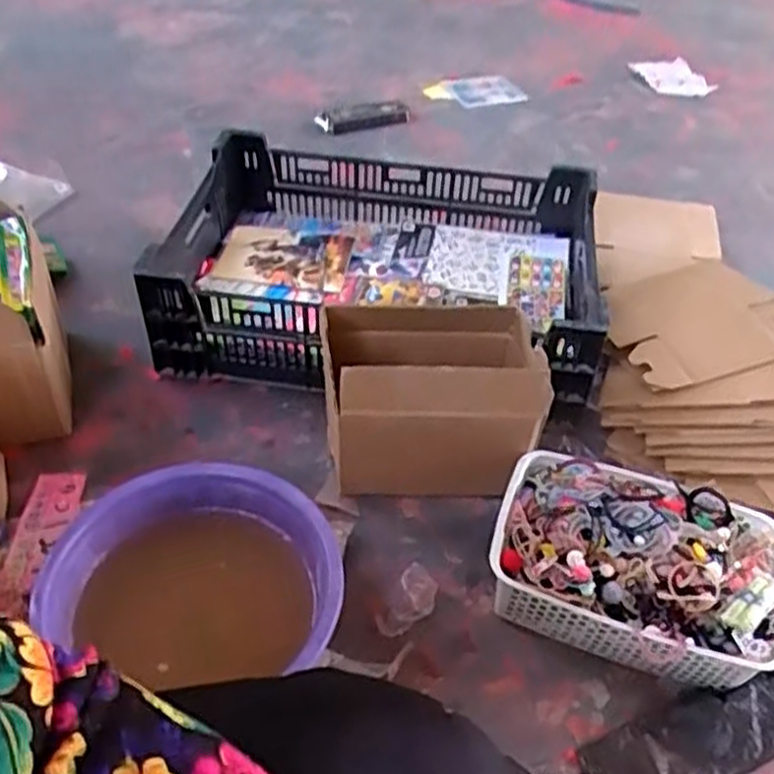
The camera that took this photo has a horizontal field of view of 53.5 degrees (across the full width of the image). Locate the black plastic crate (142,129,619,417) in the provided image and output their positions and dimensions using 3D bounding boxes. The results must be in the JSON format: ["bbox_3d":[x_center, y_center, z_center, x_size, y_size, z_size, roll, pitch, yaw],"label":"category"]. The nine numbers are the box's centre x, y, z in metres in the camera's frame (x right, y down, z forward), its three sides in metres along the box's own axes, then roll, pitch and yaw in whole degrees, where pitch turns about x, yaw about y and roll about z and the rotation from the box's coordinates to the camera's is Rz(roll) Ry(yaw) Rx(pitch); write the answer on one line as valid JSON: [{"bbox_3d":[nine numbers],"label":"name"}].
[{"bbox_3d":[0.002,-0.171,1.145,0.620,0.184,0.428,12,46,8],"label":"black plastic crate"}]

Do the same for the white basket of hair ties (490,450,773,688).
[{"bbox_3d":[0.266,0.190,0.829,0.290,0.138,0.192,20,47,15],"label":"white basket of hair ties"}]

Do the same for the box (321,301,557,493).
[{"bbox_3d":[0.050,0.022,0.909,0.234,0.210,0.136,-2,45,-6],"label":"box"}]

